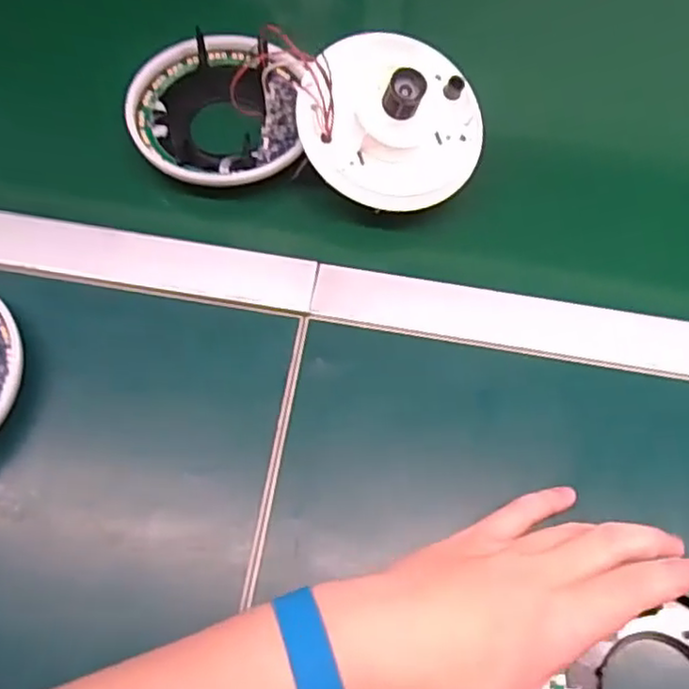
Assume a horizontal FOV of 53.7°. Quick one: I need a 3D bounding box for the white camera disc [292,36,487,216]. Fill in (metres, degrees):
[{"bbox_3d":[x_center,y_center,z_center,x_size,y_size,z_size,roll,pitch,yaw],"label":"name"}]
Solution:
[{"bbox_3d":[0.036,-0.153,0.444,0.127,0.044,0.121,5,84,-12],"label":"white camera disc"}]

